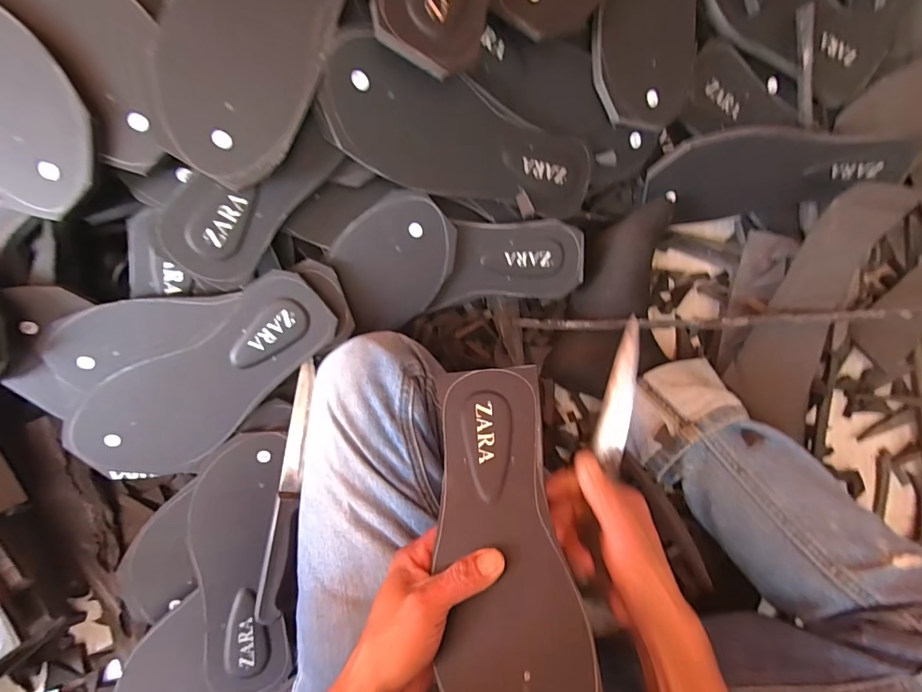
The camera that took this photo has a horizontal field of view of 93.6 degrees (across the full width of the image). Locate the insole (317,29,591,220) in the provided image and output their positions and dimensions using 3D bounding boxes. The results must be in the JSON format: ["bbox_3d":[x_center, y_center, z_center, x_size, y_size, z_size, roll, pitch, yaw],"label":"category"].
[{"bbox_3d":[0.005,-0.171,0.377,0.245,0.010,0.087,12,112,-23],"label":"insole"}]

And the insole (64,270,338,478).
[{"bbox_3d":[-0.228,0.029,0.390,0.245,0.014,0.104,-39,110,2],"label":"insole"}]

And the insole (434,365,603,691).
[{"bbox_3d":[0.030,0.133,0.296,0.090,0.009,0.246,-9,63,10],"label":"insole"}]

